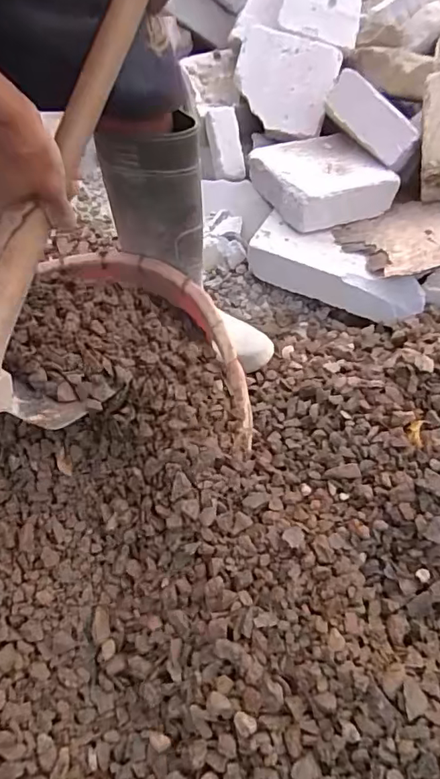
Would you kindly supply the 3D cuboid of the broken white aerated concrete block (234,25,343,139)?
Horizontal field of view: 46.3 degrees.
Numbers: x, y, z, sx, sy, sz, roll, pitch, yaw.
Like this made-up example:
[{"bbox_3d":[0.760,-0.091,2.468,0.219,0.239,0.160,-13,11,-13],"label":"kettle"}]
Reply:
[{"bbox_3d":[0.125,-0.611,1.031,0.195,0.045,0.183,17,91,5],"label":"broken white aerated concrete block"}]

